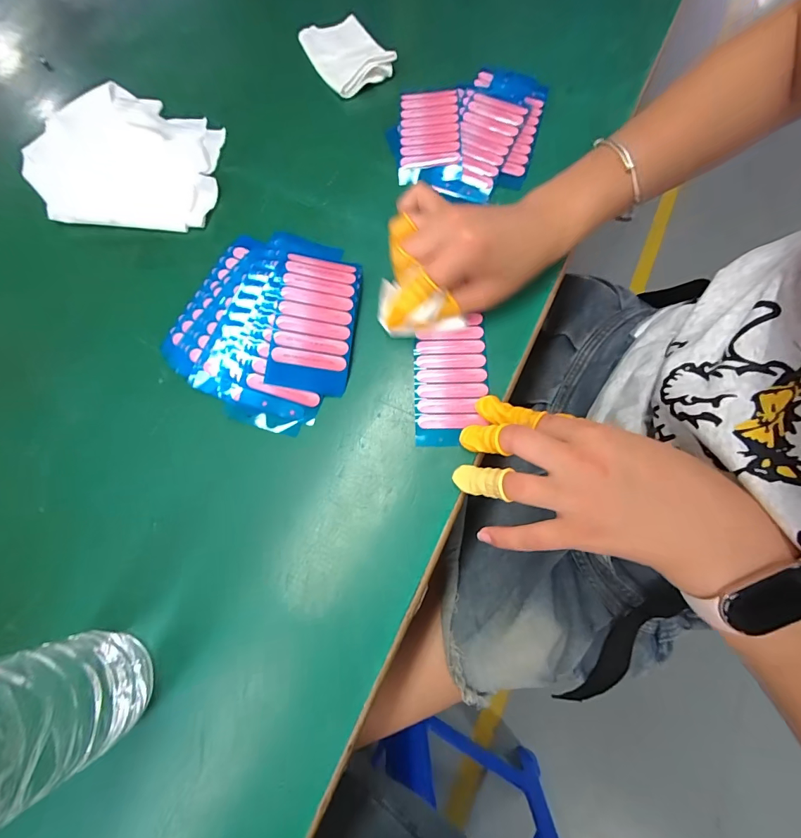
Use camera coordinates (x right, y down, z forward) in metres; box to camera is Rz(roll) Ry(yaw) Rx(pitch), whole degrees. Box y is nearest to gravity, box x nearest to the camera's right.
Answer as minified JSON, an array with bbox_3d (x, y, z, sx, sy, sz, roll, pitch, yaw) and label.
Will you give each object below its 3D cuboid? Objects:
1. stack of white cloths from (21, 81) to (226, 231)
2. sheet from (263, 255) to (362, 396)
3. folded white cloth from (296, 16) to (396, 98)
[{"bbox_3d":[-0.248,-0.236,0.354,0.173,0.023,0.132,7,74,4],"label":"stack of white cloths"},{"bbox_3d":[-0.062,-0.074,0.294,0.057,0.012,0.107,7,77,-12],"label":"sheet"},{"bbox_3d":[-0.054,-0.364,0.395,0.065,0.023,0.093,-33,76,-8],"label":"folded white cloth"}]

